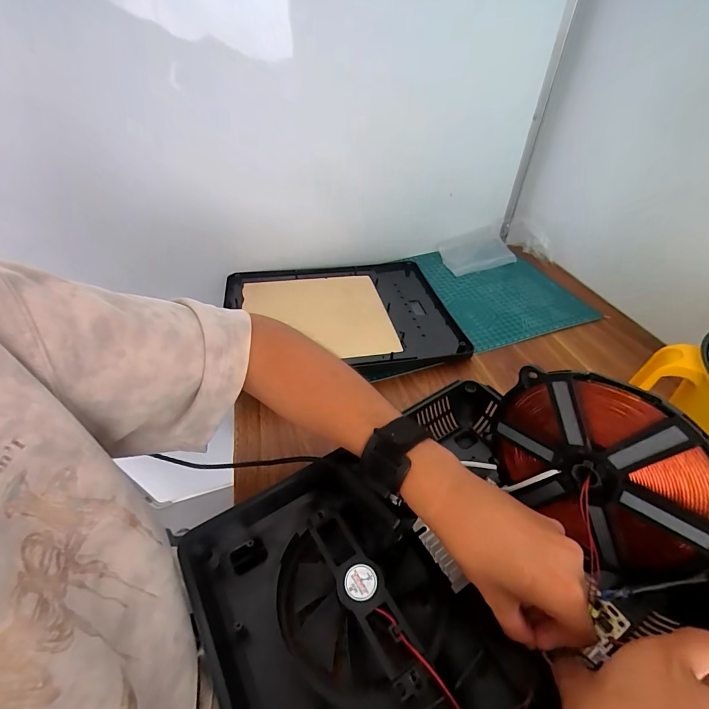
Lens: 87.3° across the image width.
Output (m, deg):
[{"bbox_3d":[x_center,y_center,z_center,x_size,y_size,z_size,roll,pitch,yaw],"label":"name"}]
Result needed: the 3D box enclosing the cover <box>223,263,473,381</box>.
[{"bbox_3d":[-0.026,-0.068,0.600,0.345,0.022,0.289,-9,42,-6],"label":"cover"}]

